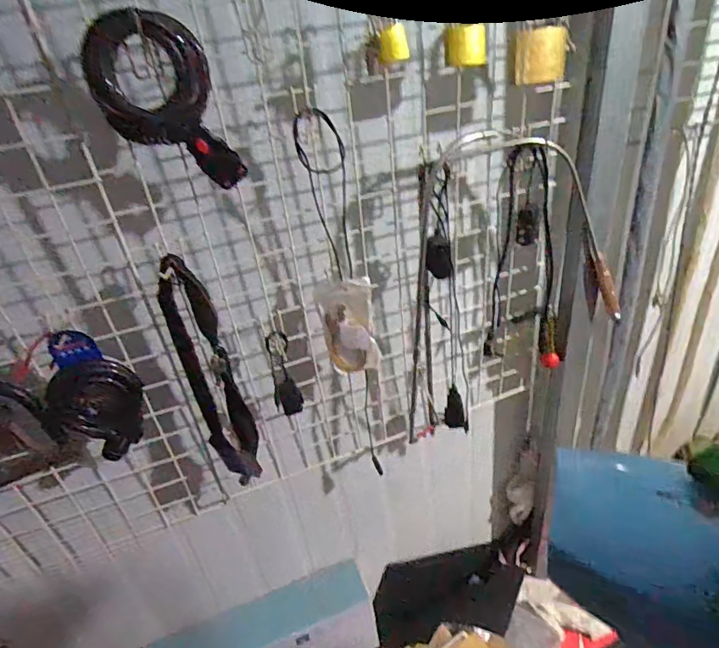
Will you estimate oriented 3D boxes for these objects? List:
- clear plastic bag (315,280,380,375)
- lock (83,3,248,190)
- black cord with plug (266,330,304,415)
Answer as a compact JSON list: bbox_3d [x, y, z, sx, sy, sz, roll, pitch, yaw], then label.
[{"bbox_3d":[-0.013,0.006,0.700,0.076,0.149,0.031,-8,32,0],"label":"clear plastic bag"},{"bbox_3d":[-0.189,-0.212,0.478,0.111,0.161,0.042,-11,32,-6],"label":"lock"},{"bbox_3d":[-0.113,0.075,0.722,0.039,0.147,0.025,-13,32,-10],"label":"black cord with plug"}]

